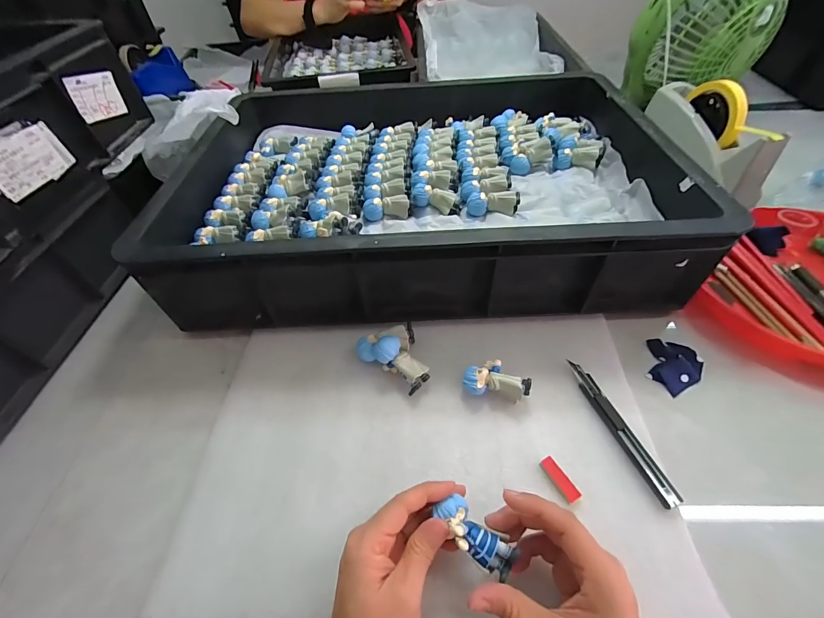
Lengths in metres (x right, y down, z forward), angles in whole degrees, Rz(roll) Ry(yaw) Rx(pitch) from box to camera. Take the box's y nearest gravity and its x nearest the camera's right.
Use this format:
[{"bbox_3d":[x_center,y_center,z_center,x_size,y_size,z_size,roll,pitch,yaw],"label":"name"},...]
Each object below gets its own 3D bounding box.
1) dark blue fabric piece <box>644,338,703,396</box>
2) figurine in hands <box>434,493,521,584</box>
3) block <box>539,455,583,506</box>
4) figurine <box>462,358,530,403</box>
[{"bbox_3d":[0.266,0.055,0.369,0.058,0.006,0.052,-32,56,-20],"label":"dark blue fabric piece"},{"bbox_3d":[0.044,0.157,0.246,0.062,0.028,0.025,40,63,14],"label":"figurine in hands"},{"bbox_3d":[0.125,0.144,0.302,0.013,0.004,0.039,-26,54,-16],"label":"block"},{"bbox_3d":[0.082,0.069,0.350,0.062,0.032,0.037,5,51,8],"label":"figurine"}]

